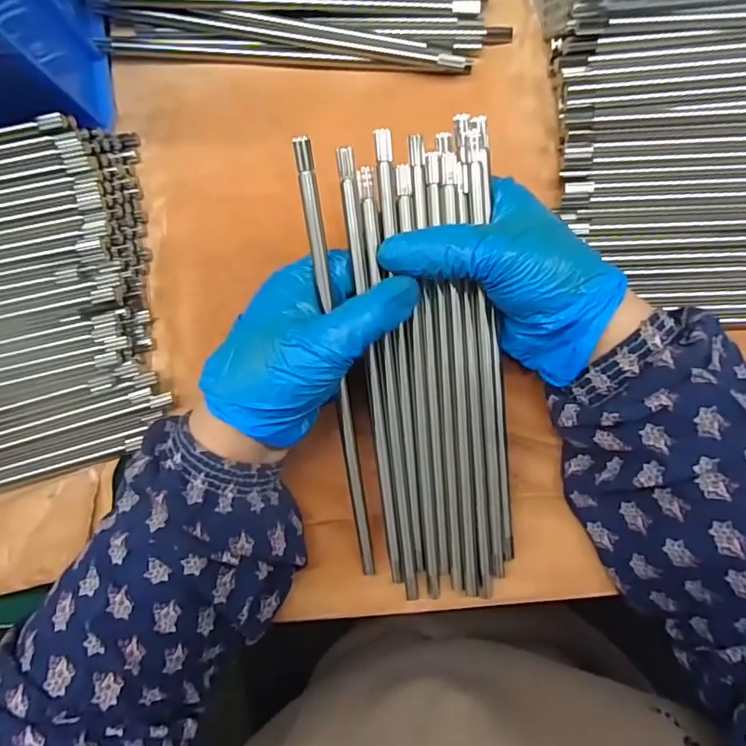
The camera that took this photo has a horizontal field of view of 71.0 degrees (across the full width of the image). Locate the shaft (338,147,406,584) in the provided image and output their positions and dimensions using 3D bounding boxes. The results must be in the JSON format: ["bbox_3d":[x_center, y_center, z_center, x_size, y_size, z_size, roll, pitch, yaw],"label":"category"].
[{"bbox_3d":[0.001,0.010,0.272,0.008,0.006,0.232,-6,107,2],"label":"shaft"}]

